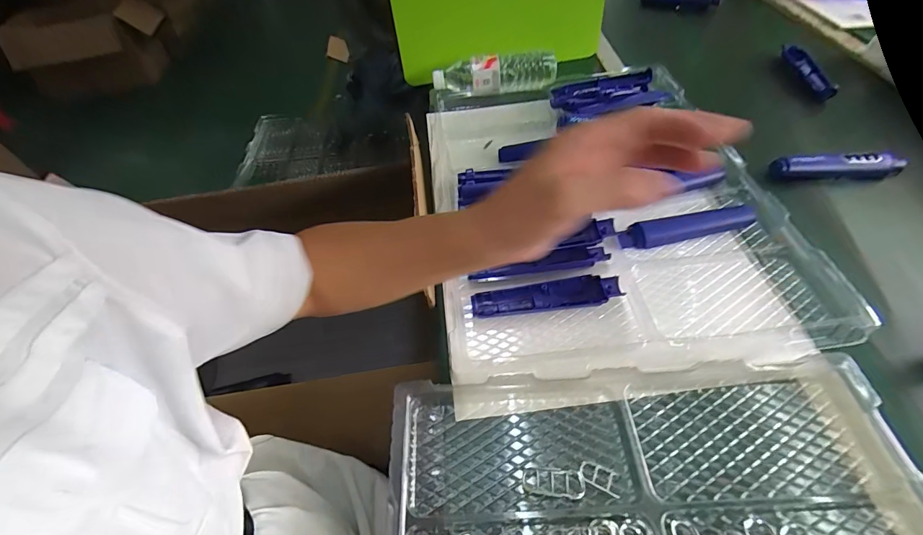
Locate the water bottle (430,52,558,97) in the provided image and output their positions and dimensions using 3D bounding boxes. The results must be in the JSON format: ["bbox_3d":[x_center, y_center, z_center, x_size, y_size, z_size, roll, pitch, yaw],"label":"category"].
[{"bbox_3d":[0.061,-0.356,0.743,0.226,0.053,0.063,-2,52,5],"label":"water bottle"}]

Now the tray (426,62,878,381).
[{"bbox_3d":[0.187,-0.110,0.573,0.435,0.050,0.556,-4,51,1],"label":"tray"}]

